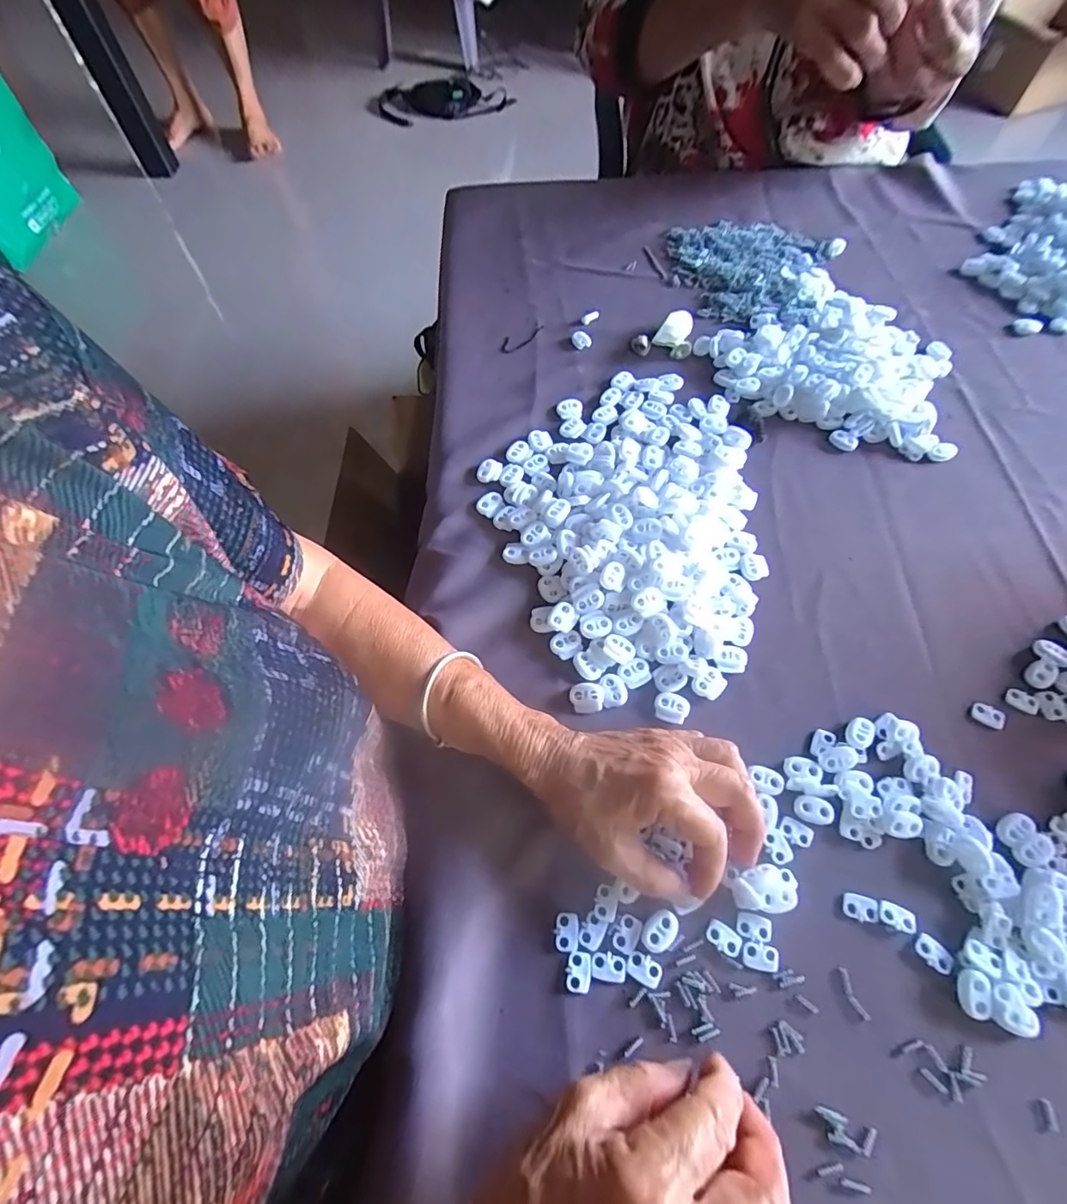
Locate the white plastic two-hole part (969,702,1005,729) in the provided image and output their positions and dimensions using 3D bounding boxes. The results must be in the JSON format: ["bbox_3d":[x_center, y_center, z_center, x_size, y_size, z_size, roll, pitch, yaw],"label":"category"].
[{"bbox_3d":[0.296,0.074,0.350,0.019,0.004,0.014,22,66,13],"label":"white plastic two-hole part"}]

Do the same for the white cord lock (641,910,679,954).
[{"bbox_3d":[0.070,0.183,0.299,0.016,0.004,0.022,37,70,19],"label":"white cord lock"}]

